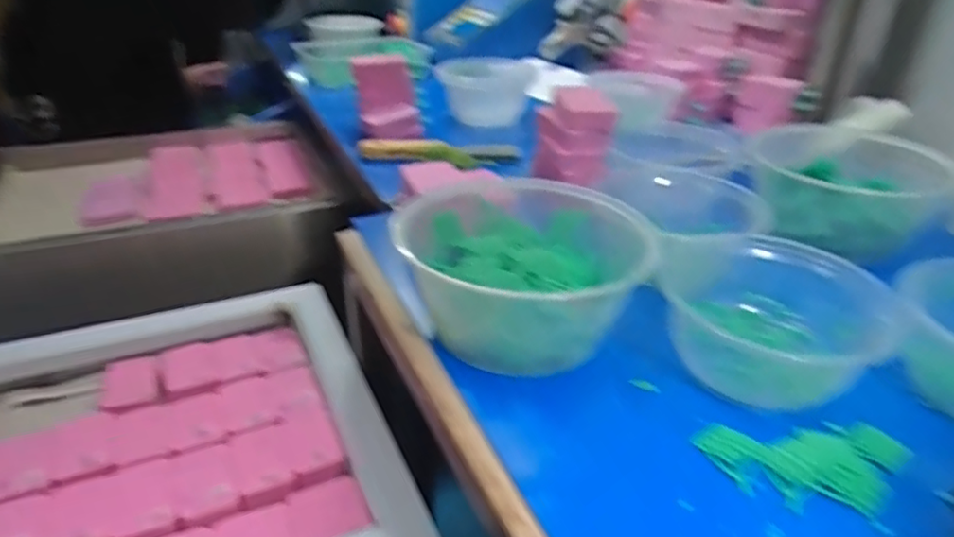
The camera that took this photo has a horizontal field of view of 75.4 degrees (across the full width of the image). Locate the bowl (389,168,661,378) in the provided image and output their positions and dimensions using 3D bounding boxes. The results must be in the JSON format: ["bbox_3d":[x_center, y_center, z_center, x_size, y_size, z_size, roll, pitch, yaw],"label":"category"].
[{"bbox_3d":[0.038,0.005,0.420,0.140,0.078,0.163,-18,36,-30],"label":"bowl"}]

